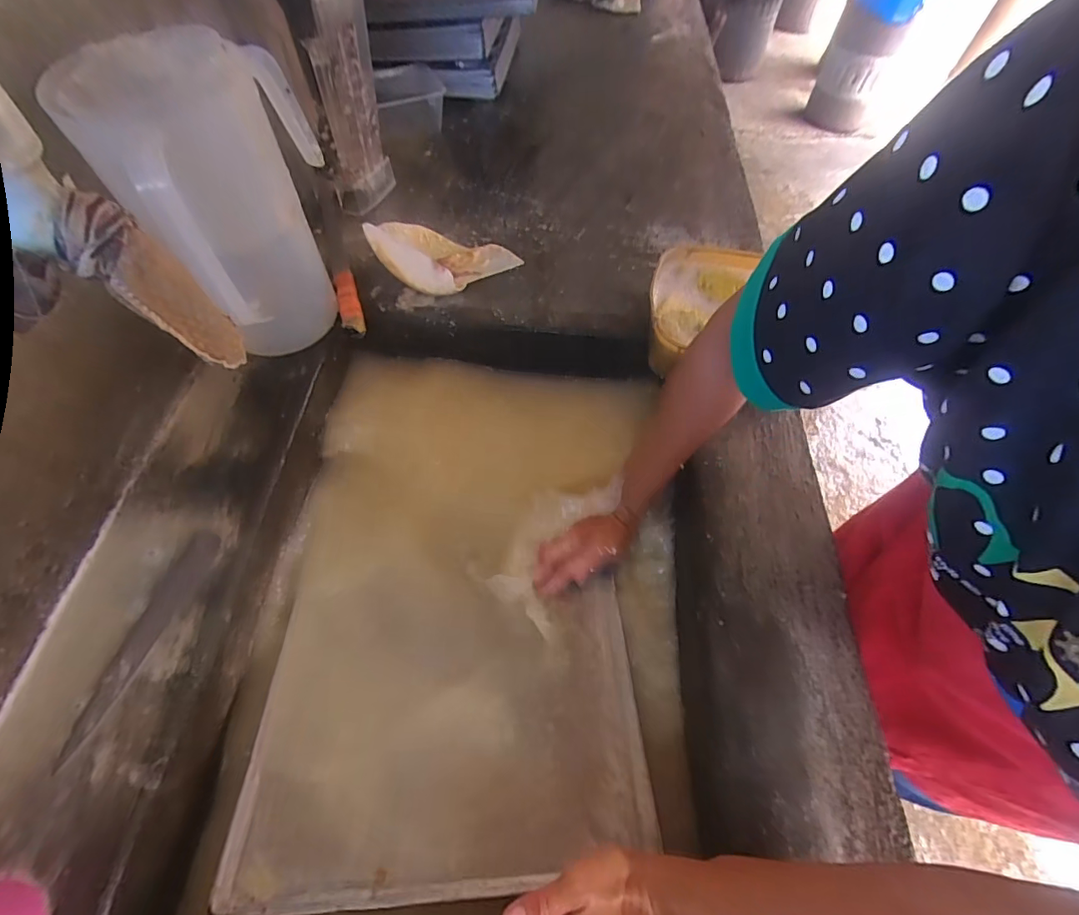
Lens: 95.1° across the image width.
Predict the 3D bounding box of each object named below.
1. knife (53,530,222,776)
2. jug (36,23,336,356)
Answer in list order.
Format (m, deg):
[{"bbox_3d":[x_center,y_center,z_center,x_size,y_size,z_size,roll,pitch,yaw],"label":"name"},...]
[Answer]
[{"bbox_3d":[-0.337,0.151,0.420,0.030,0.004,0.188,15,59,8],"label":"knife"},{"bbox_3d":[-0.310,-0.234,0.493,0.178,0.271,0.147,34,64,18],"label":"jug"}]

